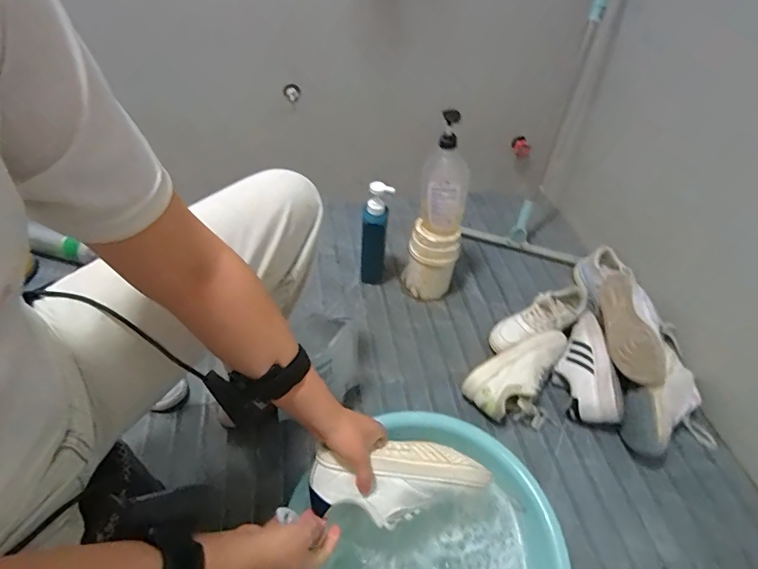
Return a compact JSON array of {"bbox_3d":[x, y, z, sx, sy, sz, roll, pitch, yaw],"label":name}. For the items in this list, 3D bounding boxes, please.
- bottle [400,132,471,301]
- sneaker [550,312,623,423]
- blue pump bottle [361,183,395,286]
[{"bbox_3d":[0.123,-0.118,0.948,0.117,0.359,0.098,17,49,11],"label":"bottle"},{"bbox_3d":[0.410,0.166,0.884,0.104,0.080,0.239,5,48,0],"label":"sneaker"},{"bbox_3d":[-0.012,-0.103,0.993,0.059,0.259,0.073,18,49,11],"label":"blue pump bottle"}]

